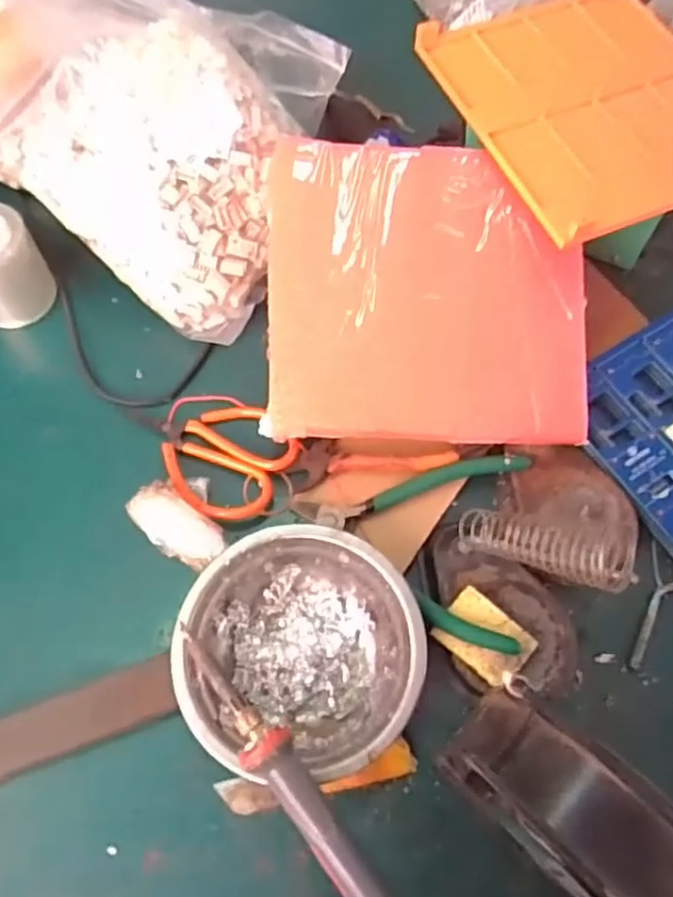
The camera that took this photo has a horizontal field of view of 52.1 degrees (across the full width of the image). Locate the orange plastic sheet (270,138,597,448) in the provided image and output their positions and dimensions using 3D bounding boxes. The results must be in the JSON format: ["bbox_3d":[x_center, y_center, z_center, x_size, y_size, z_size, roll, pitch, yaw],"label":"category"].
[{"bbox_3d":[0.055,-0.098,0.420,0.191,0.010,0.186,1,79,-2],"label":"orange plastic sheet"}]

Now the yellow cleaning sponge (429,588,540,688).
[{"bbox_3d":[0.082,0.105,0.381,0.048,0.011,0.035,38,71,16],"label":"yellow cleaning sponge"}]

